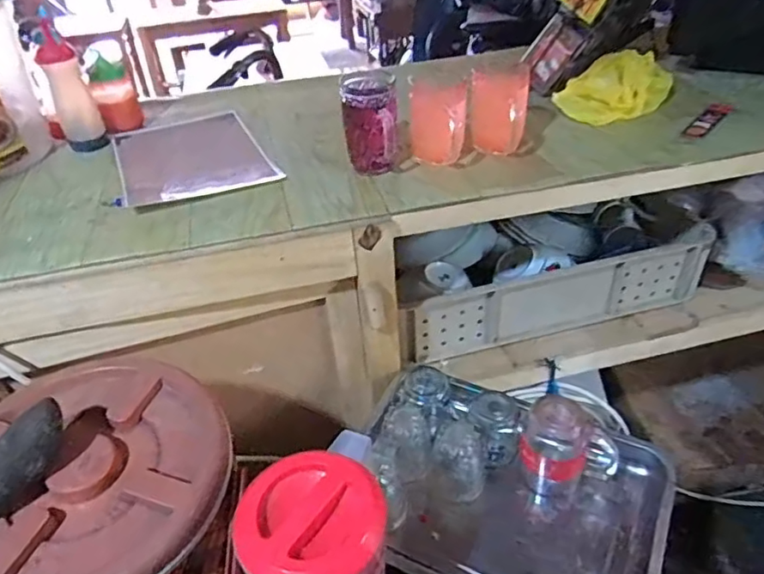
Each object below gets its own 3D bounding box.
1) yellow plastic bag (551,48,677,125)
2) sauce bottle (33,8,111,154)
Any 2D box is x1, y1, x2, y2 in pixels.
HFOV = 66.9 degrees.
[{"bbox_3d":[0.376,-0.313,0.905,0.195,0.067,0.089,-19,42,-19],"label":"yellow plastic bag"},{"bbox_3d":[-0.475,-0.303,0.873,0.059,0.186,0.060,-21,43,-21],"label":"sauce bottle"}]

